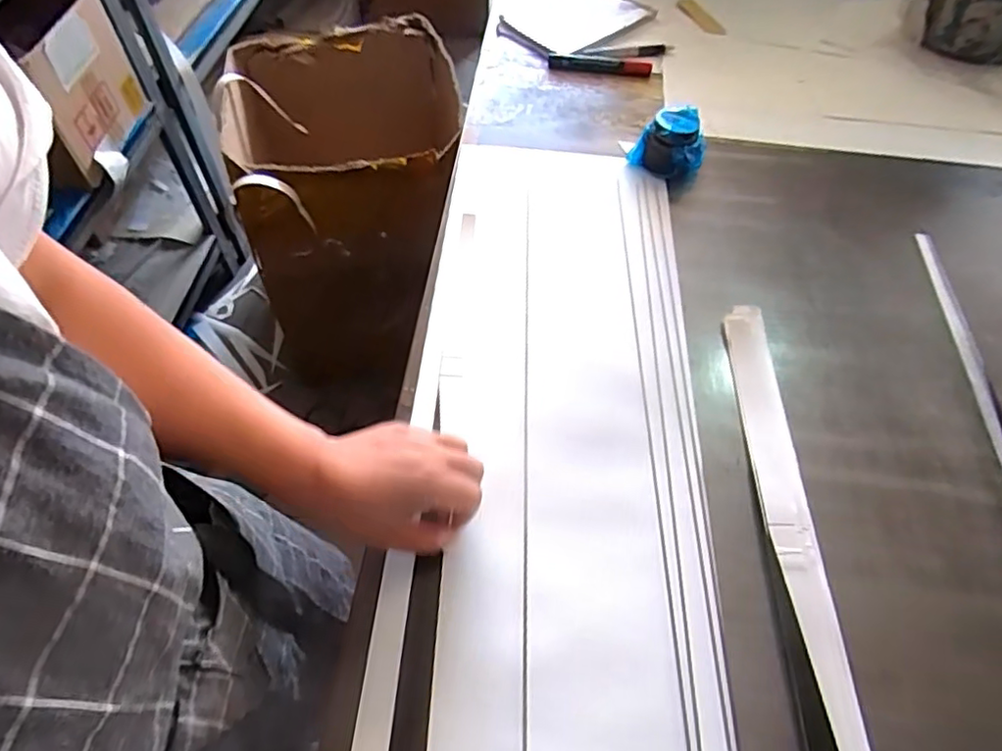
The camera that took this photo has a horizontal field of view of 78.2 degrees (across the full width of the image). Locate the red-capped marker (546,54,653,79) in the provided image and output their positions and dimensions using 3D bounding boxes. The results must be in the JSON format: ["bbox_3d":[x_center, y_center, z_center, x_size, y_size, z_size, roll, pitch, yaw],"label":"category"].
[{"bbox_3d":[0.130,-0.412,0.816,0.134,0.010,0.024,10,56,4],"label":"red-capped marker"}]

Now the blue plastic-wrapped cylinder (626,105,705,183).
[{"bbox_3d":[0.188,-0.253,0.674,0.061,0.058,0.073,-38,65,-24],"label":"blue plastic-wrapped cylinder"}]

